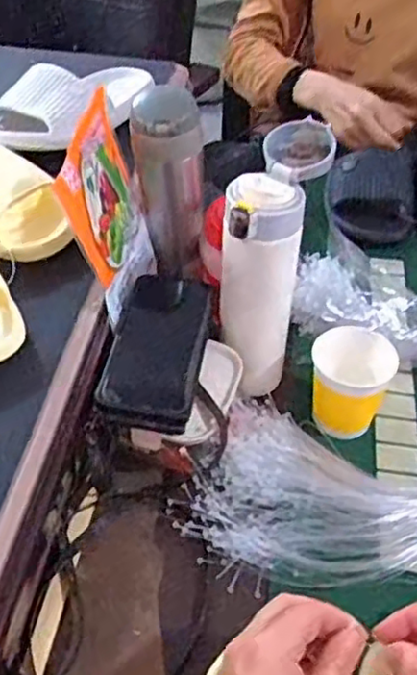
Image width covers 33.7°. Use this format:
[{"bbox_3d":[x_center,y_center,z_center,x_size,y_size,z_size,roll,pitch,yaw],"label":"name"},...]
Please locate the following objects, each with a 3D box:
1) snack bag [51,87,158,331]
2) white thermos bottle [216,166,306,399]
[{"bbox_3d":[-0.085,-0.114,0.620,0.014,0.160,0.168,-8,46,16],"label":"snack bag"},{"bbox_3d":[0.044,-0.042,0.591,0.067,0.182,0.069,5,45,3],"label":"white thermos bottle"}]

